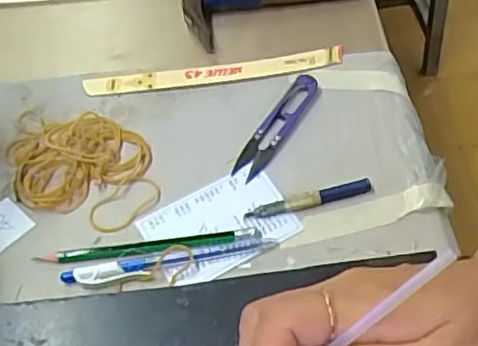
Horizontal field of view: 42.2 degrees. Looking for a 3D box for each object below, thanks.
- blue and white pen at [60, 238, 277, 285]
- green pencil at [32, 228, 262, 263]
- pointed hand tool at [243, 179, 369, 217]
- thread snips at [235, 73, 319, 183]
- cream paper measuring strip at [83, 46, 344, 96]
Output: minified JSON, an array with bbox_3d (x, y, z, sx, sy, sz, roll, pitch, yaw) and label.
[{"bbox_3d":[-0.045,0.056,0.401,0.135,0.007,0.013,-11,56,-6],"label":"blue and white pen"},{"bbox_3d":[-0.060,0.049,0.408,0.146,0.005,0.011,-6,56,-3],"label":"green pencil"},{"bbox_3d":[0.048,0.018,0.423,0.087,0.006,0.010,-12,56,-7],"label":"pointed hand tool"},{"bbox_3d":[0.028,-0.036,0.456,0.024,0.010,0.099,28,61,19],"label":"thread snips"},{"bbox_3d":[-0.019,-0.081,0.492,0.203,0.008,0.021,-7,68,-2],"label":"cream paper measuring strip"}]

